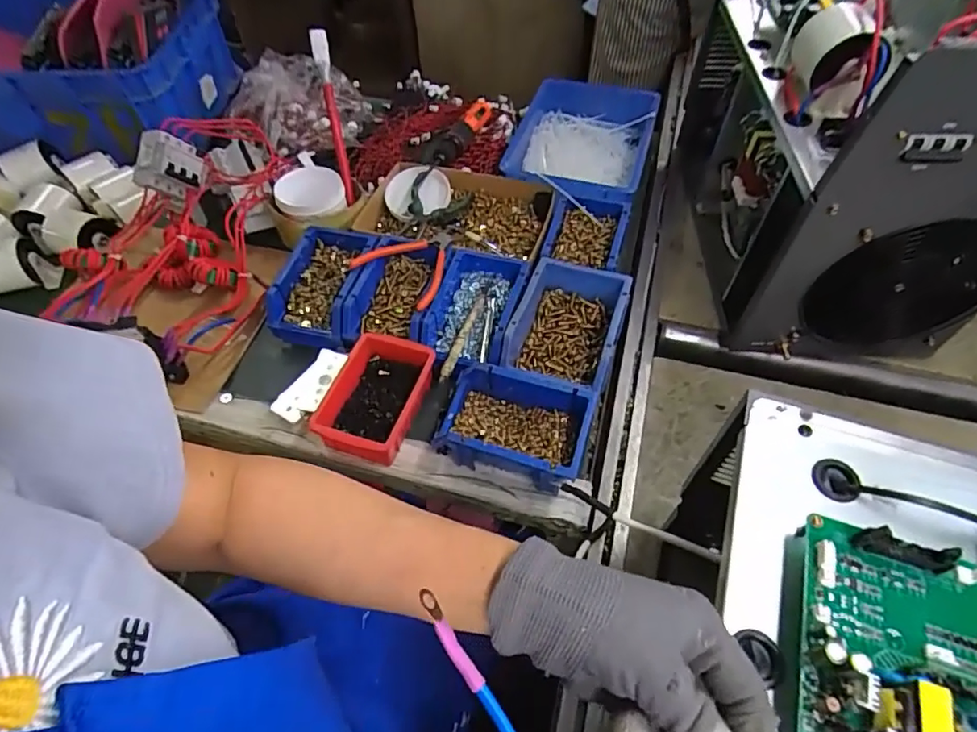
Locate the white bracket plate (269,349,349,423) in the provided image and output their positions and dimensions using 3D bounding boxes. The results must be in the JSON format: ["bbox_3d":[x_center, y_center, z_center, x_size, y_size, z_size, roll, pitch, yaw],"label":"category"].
[{"bbox_3d":[-0.216,0.022,0.661,0.055,0.010,0.104,17,57,26],"label":"white bracket plate"}]

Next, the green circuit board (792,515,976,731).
[{"bbox_3d":[0.215,0.146,0.270,0.099,0.046,0.125,18,57,14],"label":"green circuit board"}]

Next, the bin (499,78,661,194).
[{"bbox_3d":[0.156,-0.374,0.900,0.224,0.085,0.270,14,57,11],"label":"bin"}]

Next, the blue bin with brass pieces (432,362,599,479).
[{"bbox_3d":[0.028,0.068,0.597,0.158,0.080,0.106,16,57,13],"label":"blue bin with brass pieces"}]

